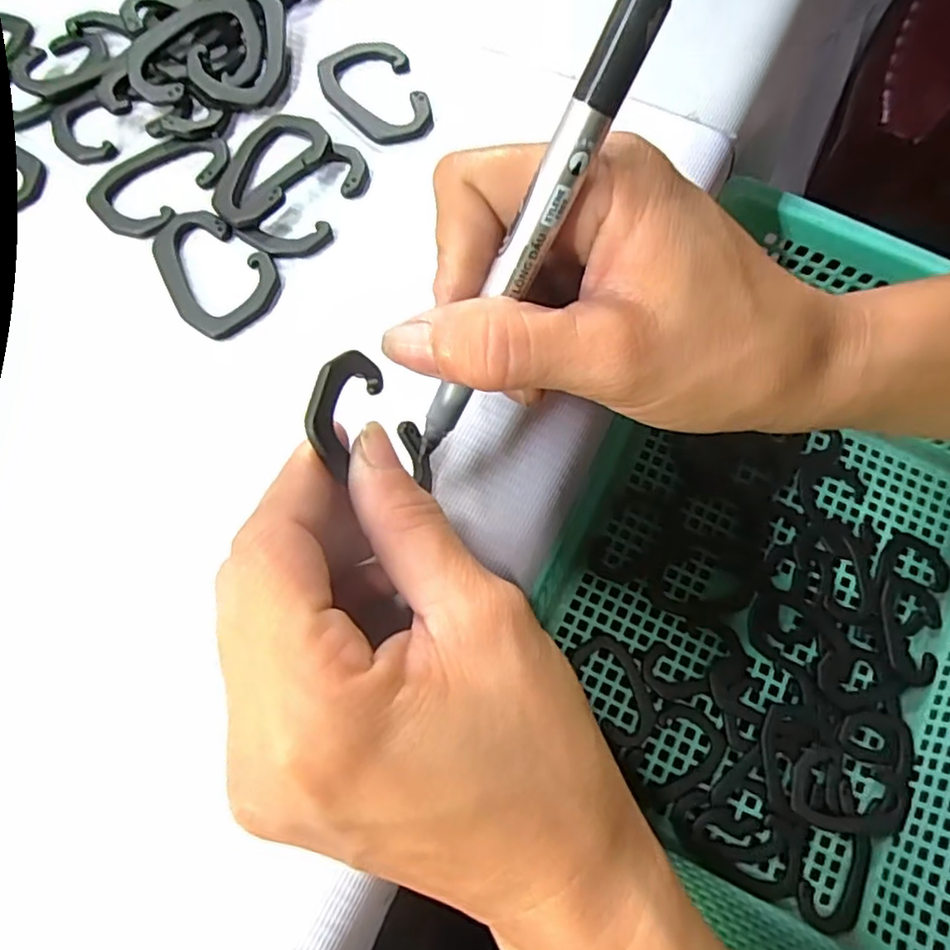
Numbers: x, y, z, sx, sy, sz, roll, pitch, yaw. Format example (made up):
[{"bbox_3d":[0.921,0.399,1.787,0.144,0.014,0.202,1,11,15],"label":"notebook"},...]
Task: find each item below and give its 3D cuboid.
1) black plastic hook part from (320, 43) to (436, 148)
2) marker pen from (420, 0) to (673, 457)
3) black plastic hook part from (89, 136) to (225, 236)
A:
[{"bbox_3d":[-0.039,-0.146,0.240,0.035,0.004,0.051,-21,72,-5],"label":"black plastic hook part"},{"bbox_3d":[0.011,-0.051,0.145,0.009,0.117,0.008,38,34,14],"label":"marker pen"},{"bbox_3d":[-0.116,-0.110,0.230,0.033,0.004,0.051,34,75,12],"label":"black plastic hook part"}]

